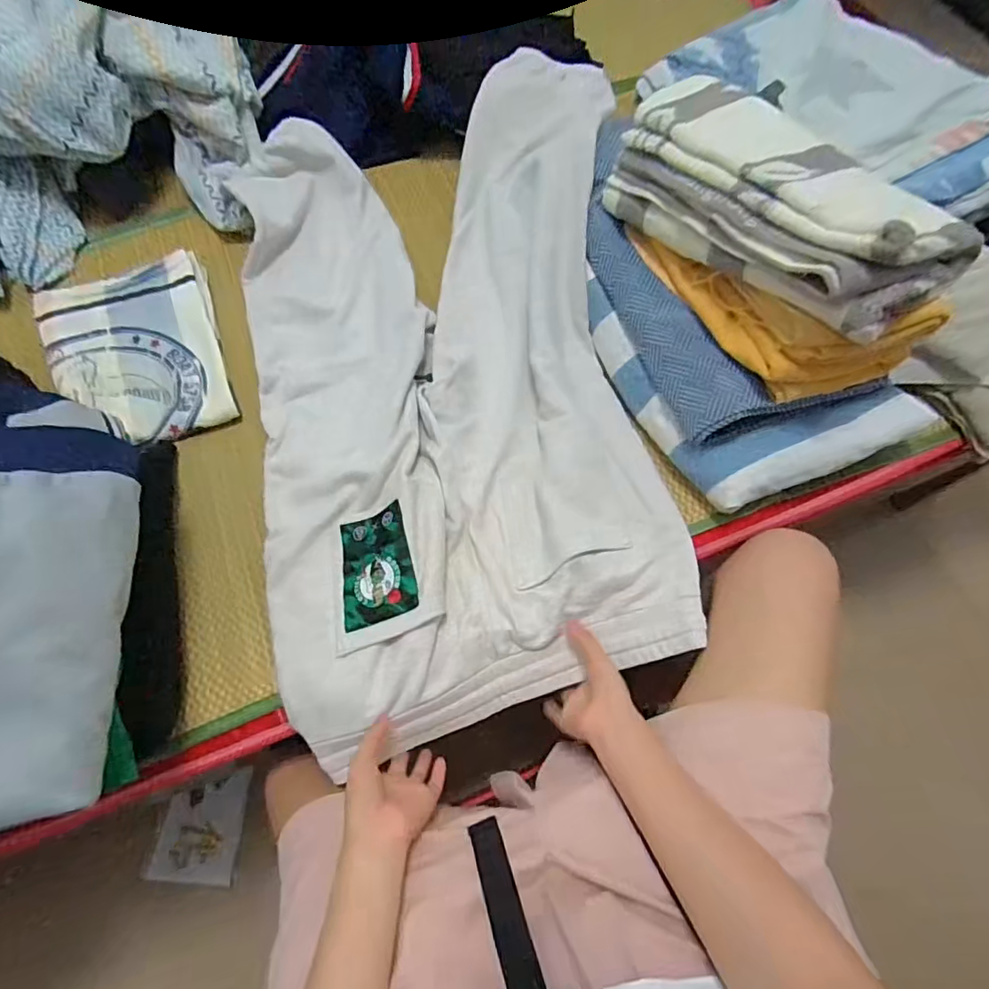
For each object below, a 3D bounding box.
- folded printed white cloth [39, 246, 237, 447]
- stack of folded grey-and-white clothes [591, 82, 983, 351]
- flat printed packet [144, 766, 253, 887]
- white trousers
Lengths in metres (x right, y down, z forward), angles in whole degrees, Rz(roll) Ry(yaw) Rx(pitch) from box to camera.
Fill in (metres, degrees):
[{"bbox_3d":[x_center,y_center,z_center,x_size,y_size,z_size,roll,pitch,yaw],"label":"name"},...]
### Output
[{"bbox_3d":[-0.457,-0.181,0.685,0.202,0.037,0.264,-20,69,-7],"label":"folded printed white cloth"},{"bbox_3d":[0.264,-0.291,0.537,0.146,0.096,0.342,-32,58,-12],"label":"stack of folded grey-and-white clothes"},{"bbox_3d":[-0.477,0.544,0.891,0.126,0.016,0.165,16,65,-18],"label":"flat printed packet"},{"bbox_3d":[-0.048,-0.174,0.660,0.492,0.067,0.801,-14,70,-2],"label":"white trousers"}]

